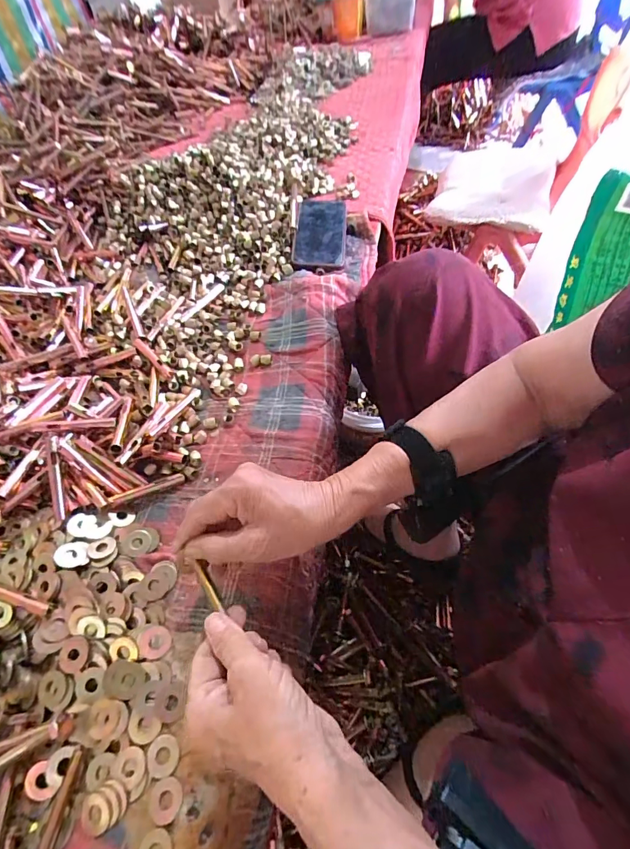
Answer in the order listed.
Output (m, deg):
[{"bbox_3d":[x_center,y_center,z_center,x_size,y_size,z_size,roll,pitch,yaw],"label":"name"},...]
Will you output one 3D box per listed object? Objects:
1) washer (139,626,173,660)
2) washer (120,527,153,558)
[{"bbox_3d":[-0.134,0.183,0.344,0.027,0.004,0.024,16,58,18],"label":"washer"},{"bbox_3d":[-0.172,0.114,0.395,0.028,0.004,0.027,-8,54,2],"label":"washer"}]

